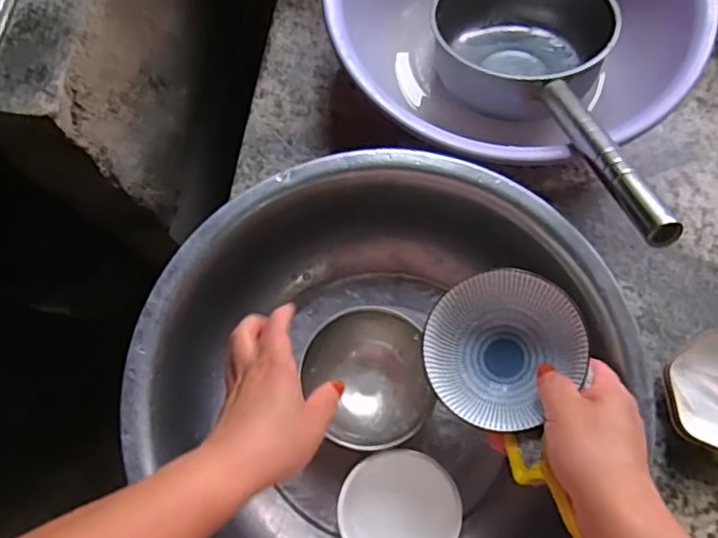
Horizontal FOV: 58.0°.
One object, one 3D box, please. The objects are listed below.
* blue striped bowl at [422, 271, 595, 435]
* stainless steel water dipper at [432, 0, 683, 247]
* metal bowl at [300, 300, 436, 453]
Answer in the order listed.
[{"bbox_3d":[0.101,0.061,0.473,0.106,0.056,0.097,25,76,9],"label":"blue striped bowl"},{"bbox_3d":[0.166,-0.146,0.550,0.156,0.091,0.344,-6,50,0],"label":"stainless steel water dipper"},{"bbox_3d":[0.009,0.092,0.549,0.098,0.037,0.114,-11,73,-1],"label":"metal bowl"}]

